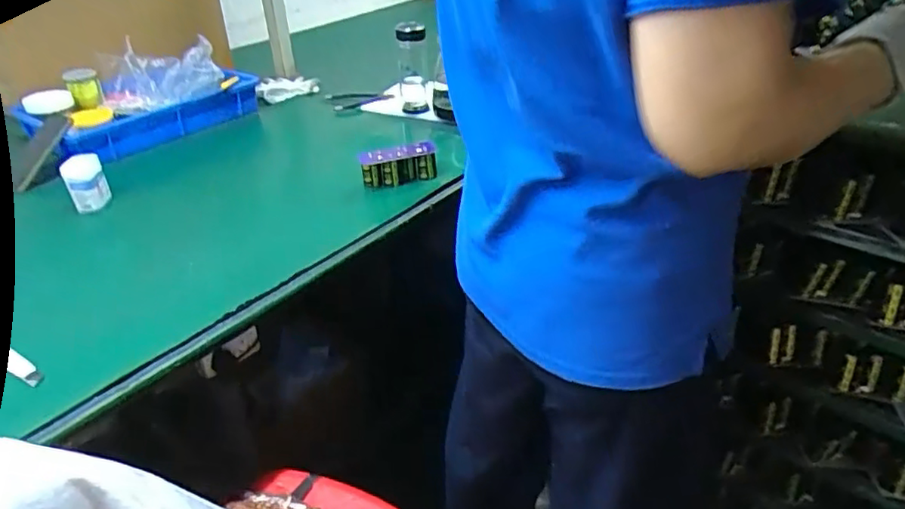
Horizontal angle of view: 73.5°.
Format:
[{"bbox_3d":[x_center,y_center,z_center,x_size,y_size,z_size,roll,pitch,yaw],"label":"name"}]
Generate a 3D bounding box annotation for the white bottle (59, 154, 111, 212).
[{"bbox_3d":[-0.631,-0.123,1.046,0.060,0.086,0.052,-21,37,-26],"label":"white bottle"}]

